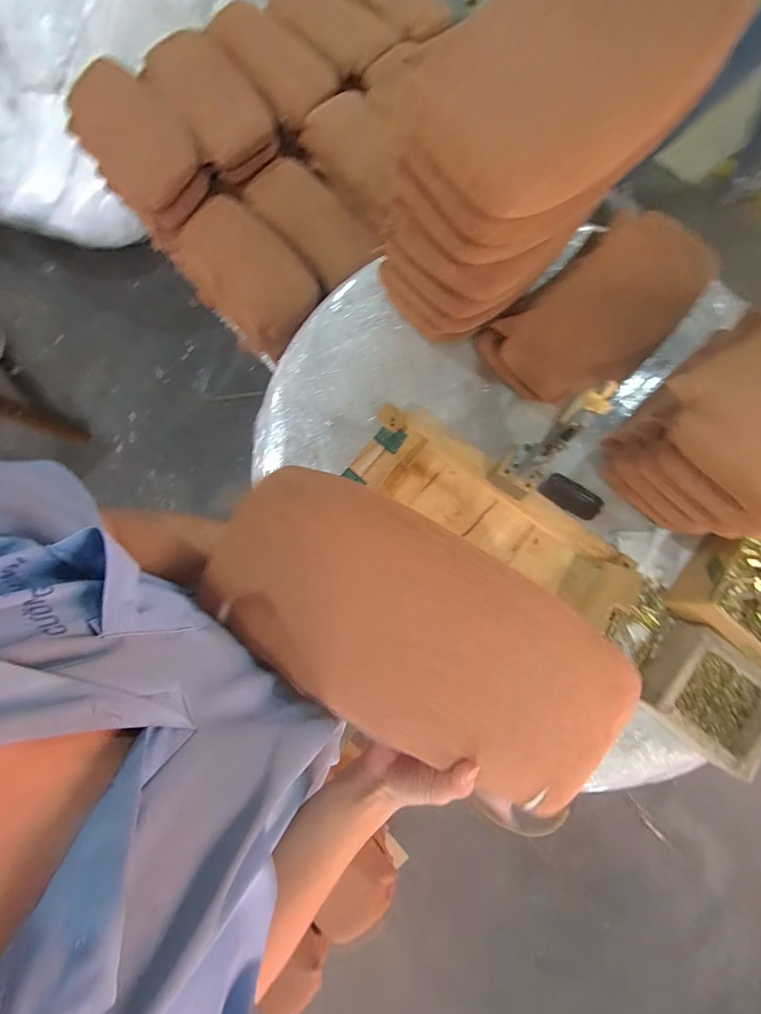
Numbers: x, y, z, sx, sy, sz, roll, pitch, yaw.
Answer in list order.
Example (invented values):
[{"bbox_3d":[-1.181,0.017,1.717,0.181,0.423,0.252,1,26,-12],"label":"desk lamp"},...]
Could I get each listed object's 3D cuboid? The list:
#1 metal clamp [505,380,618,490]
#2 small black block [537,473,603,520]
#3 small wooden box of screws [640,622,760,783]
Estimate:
[{"bbox_3d":[0.246,-0.093,0.526,0.063,0.199,0.085,42,82,8],"label":"metal clamp"},{"bbox_3d":[0.364,-0.021,0.708,0.109,0.018,0.050,37,81,26],"label":"small black block"},{"bbox_3d":[0.546,0.315,0.617,0.175,0.064,0.167,38,82,7],"label":"small wooden box of screws"}]

